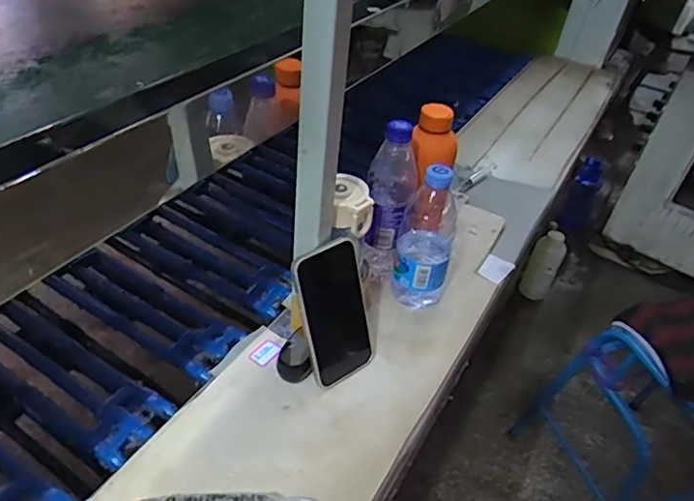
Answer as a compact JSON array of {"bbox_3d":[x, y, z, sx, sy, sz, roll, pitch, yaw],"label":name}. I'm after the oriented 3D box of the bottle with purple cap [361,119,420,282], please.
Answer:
[{"bbox_3d":[0.054,-0.060,0.720,0.062,0.220,0.073,13,41,8],"label":"bottle with purple cap"}]

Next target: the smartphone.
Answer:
[{"bbox_3d":[-0.011,0.071,0.615,0.085,0.165,0.012,-30,29,-32],"label":"smartphone"}]

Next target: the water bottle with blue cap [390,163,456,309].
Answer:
[{"bbox_3d":[0.101,-0.014,0.708,0.071,0.201,0.078,11,41,6],"label":"water bottle with blue cap"}]

